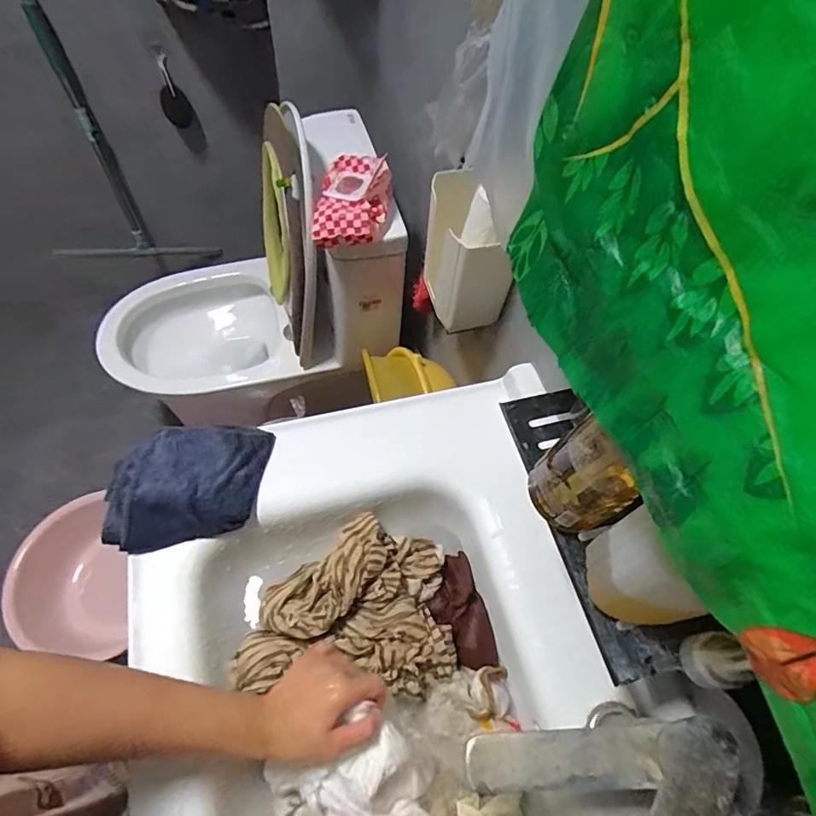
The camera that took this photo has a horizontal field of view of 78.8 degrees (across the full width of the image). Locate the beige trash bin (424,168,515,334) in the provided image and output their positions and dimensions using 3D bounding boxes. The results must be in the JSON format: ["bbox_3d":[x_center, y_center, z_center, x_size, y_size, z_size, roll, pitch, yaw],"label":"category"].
[{"bbox_3d":[0.075,-0.200,0.674,0.076,0.152,0.124,-16,63,-13],"label":"beige trash bin"}]

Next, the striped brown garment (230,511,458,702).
[{"bbox_3d":[-0.061,0.214,0.548,0.224,0.063,0.175,4,60,-1],"label":"striped brown garment"}]

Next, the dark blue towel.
[{"bbox_3d":[-0.241,0.085,0.554,0.162,0.027,0.133,-4,60,-6],"label":"dark blue towel"}]

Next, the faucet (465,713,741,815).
[{"bbox_3d":[0.132,0.256,0.322,0.171,0.072,0.093,-3,60,-5],"label":"faucet"}]

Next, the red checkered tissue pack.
[{"bbox_3d":[-0.094,-0.358,0.850,0.124,0.056,0.194,3,60,-2],"label":"red checkered tissue pack"}]

